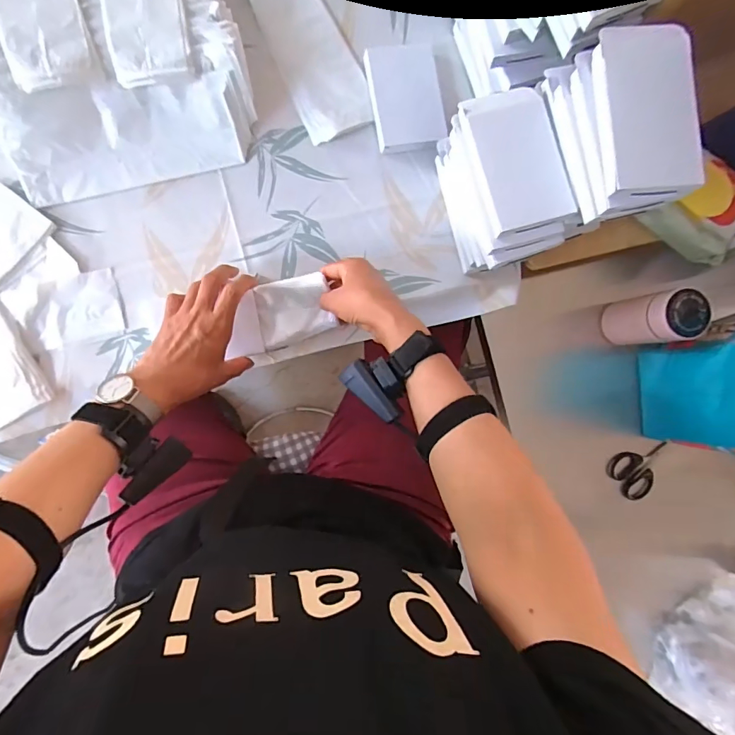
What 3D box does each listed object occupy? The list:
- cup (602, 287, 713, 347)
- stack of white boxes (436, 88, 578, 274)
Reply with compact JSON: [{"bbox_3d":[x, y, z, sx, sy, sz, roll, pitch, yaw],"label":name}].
[{"bbox_3d":[0.377,-0.063,0.596,0.057,0.123,0.061,0,90,-6],"label":"cup"},{"bbox_3d":[0.149,-0.204,0.522,0.099,0.125,0.166,-19,92,-6],"label":"stack of white boxes"}]

